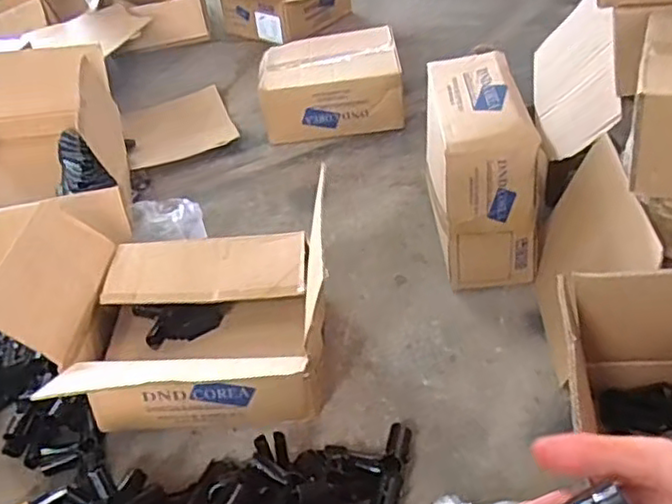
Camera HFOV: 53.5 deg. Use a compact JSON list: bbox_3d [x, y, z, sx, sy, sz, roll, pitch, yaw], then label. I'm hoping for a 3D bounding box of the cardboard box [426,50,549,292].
[{"bbox_3d":[0.242,-0.149,1.153,0.152,0.272,0.328,-4,40,5],"label":"cardboard box"}]

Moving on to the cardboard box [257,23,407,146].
[{"bbox_3d":[-0.013,-0.407,1.647,0.334,0.147,0.292,-6,40,2],"label":"cardboard box"}]

